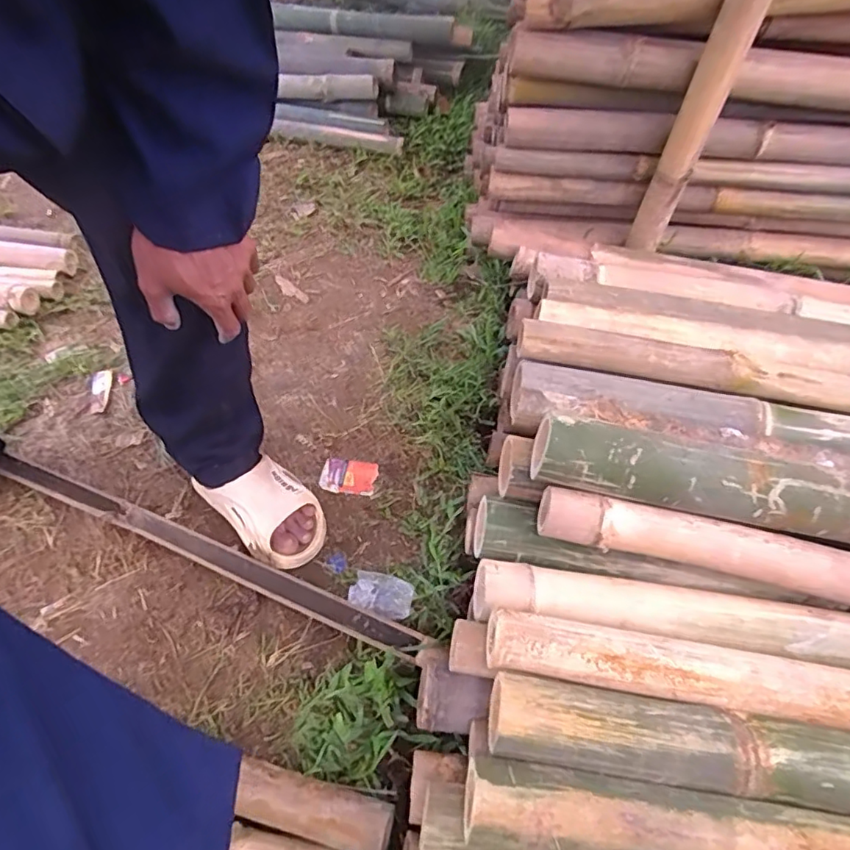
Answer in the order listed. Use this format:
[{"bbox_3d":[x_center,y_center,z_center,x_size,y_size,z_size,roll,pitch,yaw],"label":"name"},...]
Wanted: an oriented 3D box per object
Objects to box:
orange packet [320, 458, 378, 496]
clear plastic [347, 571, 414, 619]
[{"bbox_3d":[-0.124,0.084,0.888,0.089,0.007,0.061,8,55,4],"label":"orange packet"},{"bbox_3d":[-0.060,0.234,0.758,0.088,0.011,0.052,14,55,7],"label":"clear plastic"}]

